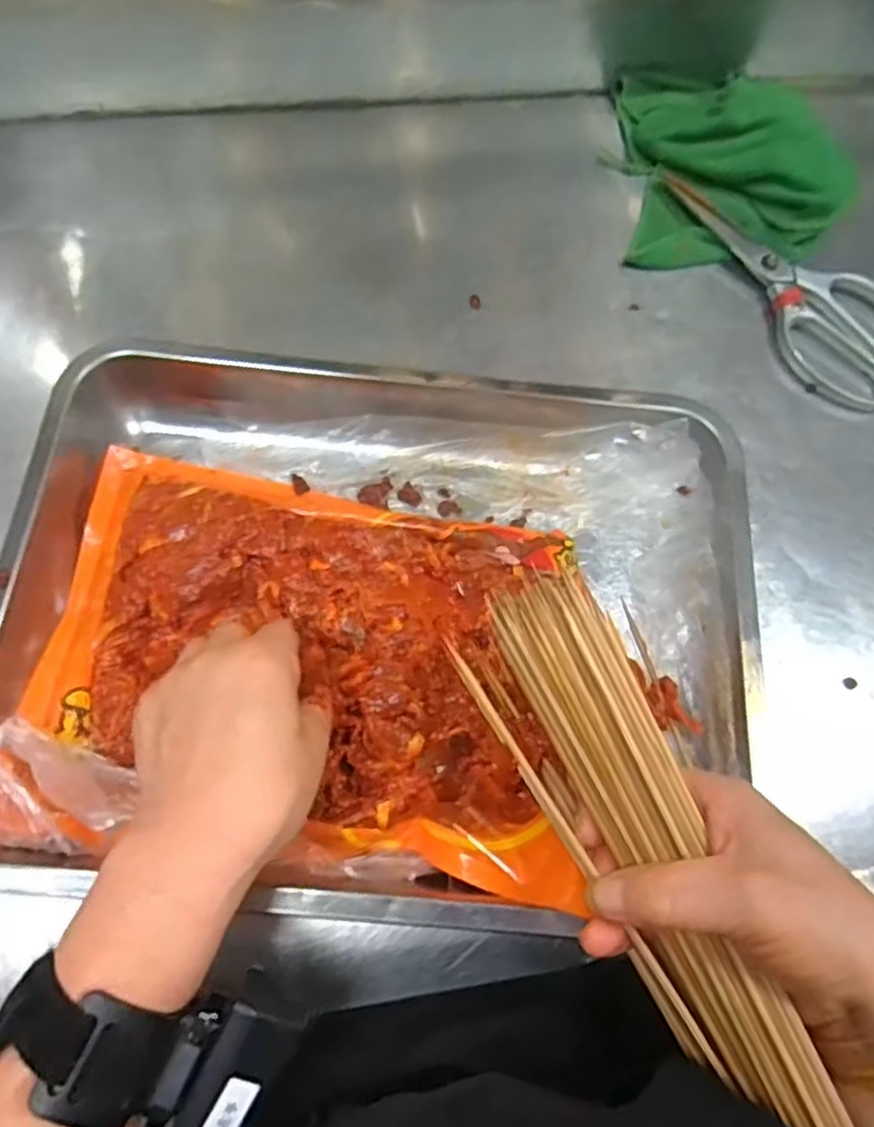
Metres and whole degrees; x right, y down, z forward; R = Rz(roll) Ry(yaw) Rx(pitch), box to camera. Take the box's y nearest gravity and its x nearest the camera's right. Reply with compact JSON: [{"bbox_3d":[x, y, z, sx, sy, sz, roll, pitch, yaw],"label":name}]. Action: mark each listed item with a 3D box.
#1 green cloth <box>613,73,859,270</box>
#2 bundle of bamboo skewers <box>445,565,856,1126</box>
[{"bbox_3d":[0.217,-0.307,0.533,0.155,0.035,0.172,-3,73,-3],"label":"green cloth"},{"bbox_3d":[0.078,0.112,0.279,0.054,0.039,0.226,-24,78,-9],"label":"bundle of bamboo skewers"}]

